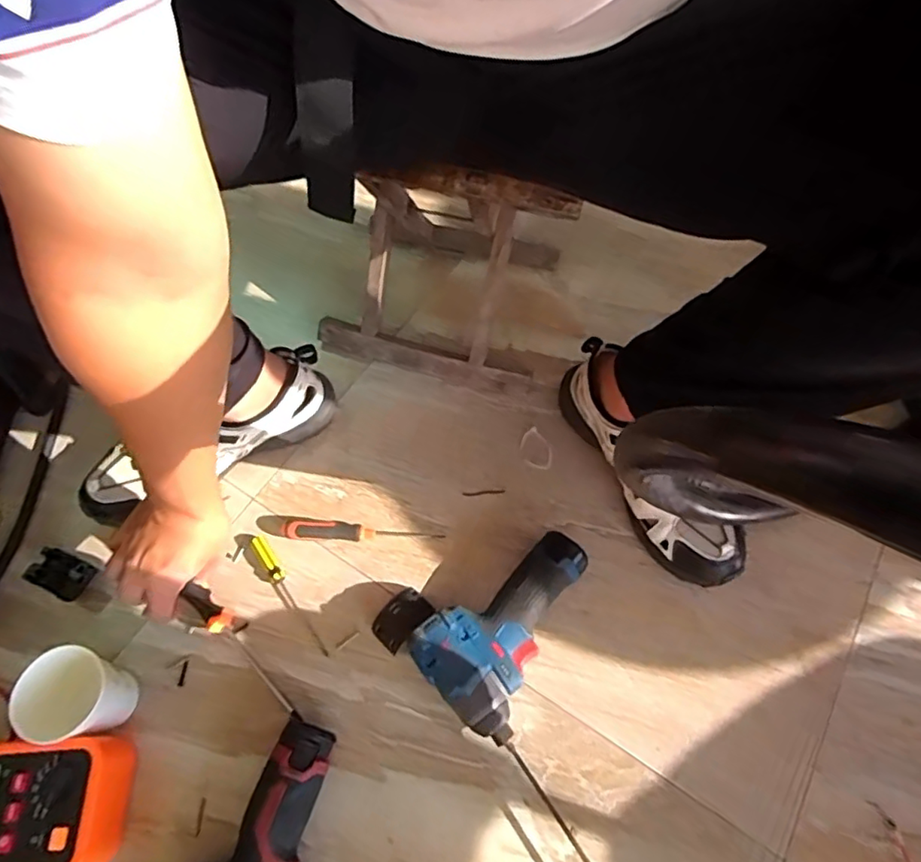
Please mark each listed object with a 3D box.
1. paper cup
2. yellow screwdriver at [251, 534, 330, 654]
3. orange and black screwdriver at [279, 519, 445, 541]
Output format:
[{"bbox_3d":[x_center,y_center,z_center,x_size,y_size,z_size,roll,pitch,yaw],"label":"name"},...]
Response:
[{"bbox_3d":[-0.325,0.233,0.514,0.068,0.093,0.068,0,62,0],"label":"paper cup"},{"bbox_3d":[-0.176,0.165,0.599,0.017,0.013,0.145,-32,66,-16],"label":"yellow screwdriver"},{"bbox_3d":[-0.105,0.105,0.622,0.165,0.017,0.021,-1,62,0],"label":"orange and black screwdriver"}]

